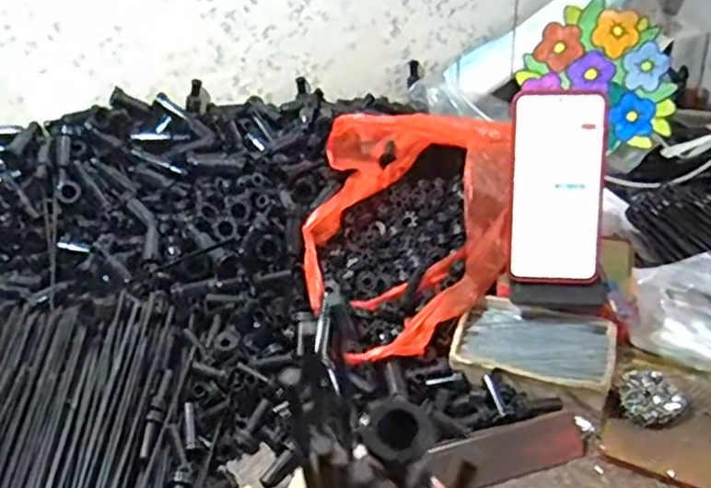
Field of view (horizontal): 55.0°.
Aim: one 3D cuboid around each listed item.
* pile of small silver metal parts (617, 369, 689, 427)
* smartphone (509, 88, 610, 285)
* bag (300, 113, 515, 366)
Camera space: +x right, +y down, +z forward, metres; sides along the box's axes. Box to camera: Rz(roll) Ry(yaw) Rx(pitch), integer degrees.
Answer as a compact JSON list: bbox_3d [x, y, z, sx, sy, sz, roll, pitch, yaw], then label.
[{"bbox_3d":[0.238,0.122,0.546,0.050,0.016,0.050,5,38,11],"label":"pile of small silver metal parts"},{"bbox_3d":[0.174,-0.048,0.585,0.081,0.162,0.015,0,8,4],"label":"smartphone"},{"bbox_3d":[0.051,-0.027,0.658,0.183,0.109,0.301,2,37,8],"label":"bag"}]

